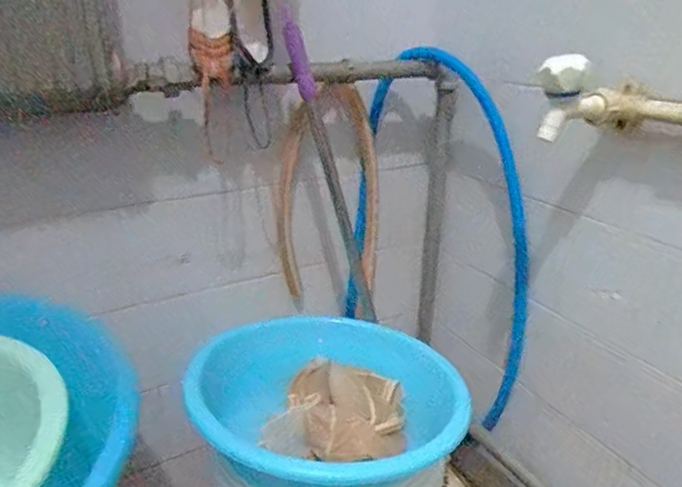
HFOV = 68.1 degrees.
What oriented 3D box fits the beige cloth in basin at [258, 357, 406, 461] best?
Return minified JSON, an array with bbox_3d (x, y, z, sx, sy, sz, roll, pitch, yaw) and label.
[{"bbox_3d":[0.001,0.227,0.683,0.170,0.065,0.197,1,23,4],"label":"beige cloth in basin"}]

